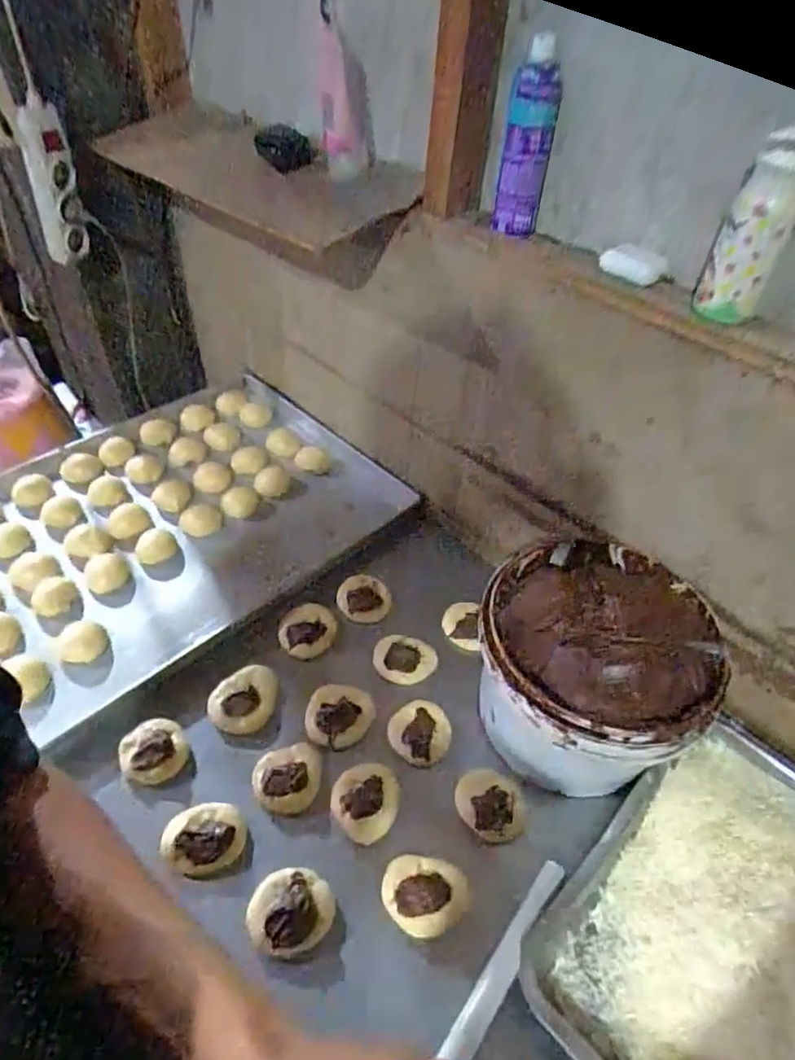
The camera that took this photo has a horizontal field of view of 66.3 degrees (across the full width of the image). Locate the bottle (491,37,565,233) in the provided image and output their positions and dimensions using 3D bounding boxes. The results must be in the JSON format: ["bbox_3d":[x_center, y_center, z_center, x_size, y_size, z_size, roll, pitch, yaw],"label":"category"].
[{"bbox_3d":[0.122,-0.361,0.575,0.045,0.160,0.049,10,47,7],"label":"bottle"}]

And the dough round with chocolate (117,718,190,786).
[{"bbox_3d":[-0.250,0.229,0.626,0.064,0.024,0.064,2,45,-2],"label":"dough round with chocolate"}]

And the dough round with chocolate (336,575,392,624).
[{"bbox_3d":[-0.042,0.085,0.774,0.067,0.012,0.062,2,45,-2],"label":"dough round with chocolate"}]

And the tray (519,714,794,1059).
[{"bbox_3d":[0.289,0.337,0.519,0.333,0.047,0.238,-34,56,-30],"label":"tray"}]

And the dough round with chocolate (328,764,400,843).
[{"bbox_3d":[-0.030,0.265,0.600,0.062,0.018,0.071,29,51,23],"label":"dough round with chocolate"}]

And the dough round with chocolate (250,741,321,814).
[{"bbox_3d":[-0.110,0.244,0.610,0.064,0.022,0.069,2,45,-2],"label":"dough round with chocolate"}]

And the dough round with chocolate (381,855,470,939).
[{"bbox_3d":[0.025,0.322,0.539,0.075,0.023,0.062,4,45,1],"label":"dough round with chocolate"}]

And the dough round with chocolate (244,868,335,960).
[{"bbox_3d":[-0.092,0.333,0.531,0.070,0.034,0.067,2,45,-2],"label":"dough round with chocolate"}]

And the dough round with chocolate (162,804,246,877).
[{"bbox_3d":[-0.180,0.290,0.569,0.075,0.023,0.061,-6,46,-9],"label":"dough round with chocolate"}]

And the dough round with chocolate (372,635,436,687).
[{"bbox_3d":[0.009,0.150,0.710,0.071,0.015,0.055,-3,46,-6],"label":"dough round with chocolate"}]

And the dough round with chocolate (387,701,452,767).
[{"bbox_3d":[0.024,0.215,0.649,0.065,0.013,0.065,2,45,-2],"label":"dough round with chocolate"}]

